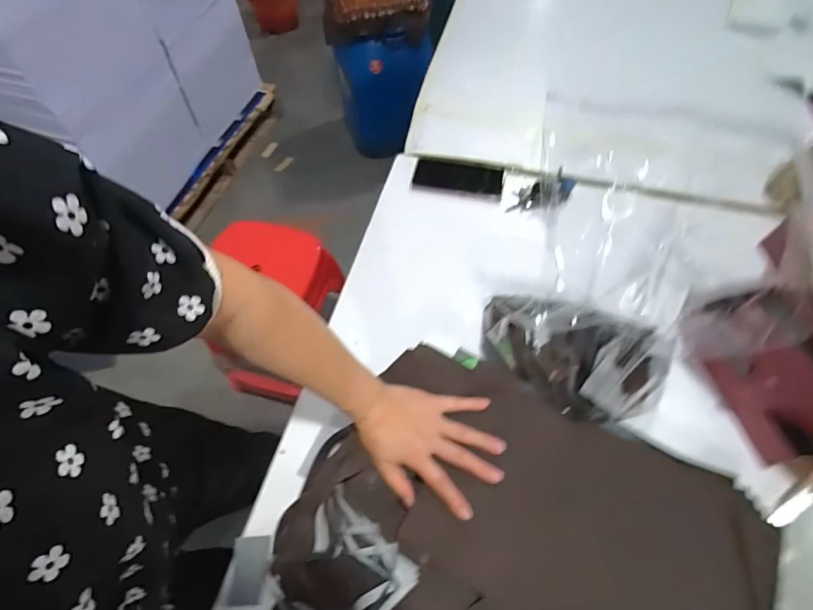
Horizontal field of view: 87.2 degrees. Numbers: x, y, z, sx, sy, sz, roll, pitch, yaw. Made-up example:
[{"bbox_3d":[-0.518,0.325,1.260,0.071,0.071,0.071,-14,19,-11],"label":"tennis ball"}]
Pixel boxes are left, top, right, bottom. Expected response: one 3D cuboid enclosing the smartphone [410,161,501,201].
[{"bbox_3d":[0.095,-0.235,0.777,0.158,0.014,0.074,11,61,7],"label":"smartphone"}]

